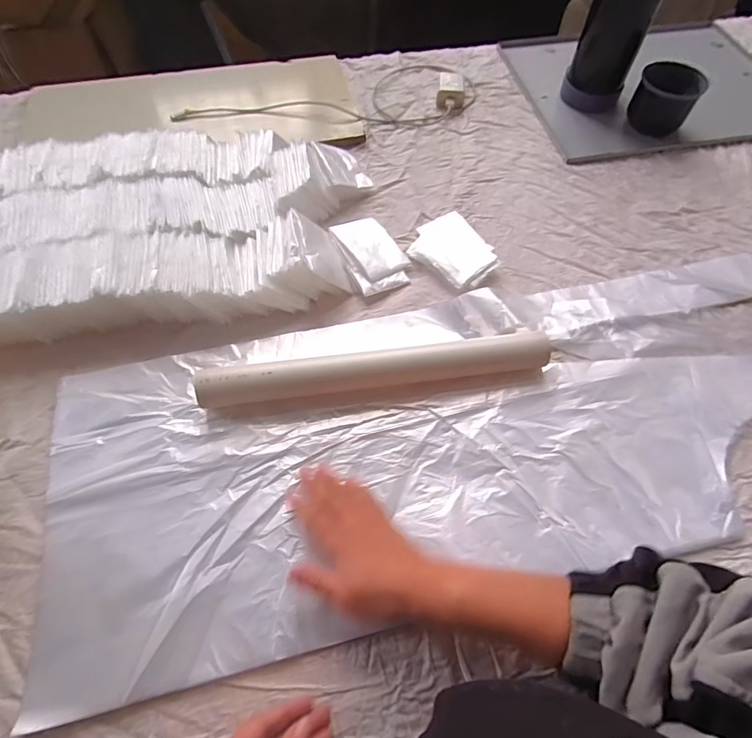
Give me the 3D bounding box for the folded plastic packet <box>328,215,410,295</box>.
[{"bbox_3d":[-0.006,-0.145,0.561,0.074,0.024,0.105,-26,64,-14],"label":"folded plastic packet"}]

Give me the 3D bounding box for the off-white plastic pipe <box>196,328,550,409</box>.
[{"bbox_3d":[0.002,0.001,0.465,0.354,0.042,0.045,-7,61,-4],"label":"off-white plastic pipe"}]

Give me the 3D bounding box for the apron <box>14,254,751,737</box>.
[{"bbox_3d":[0.102,0.055,0.448,0.808,0.025,0.300,-12,61,-7],"label":"apron"}]

